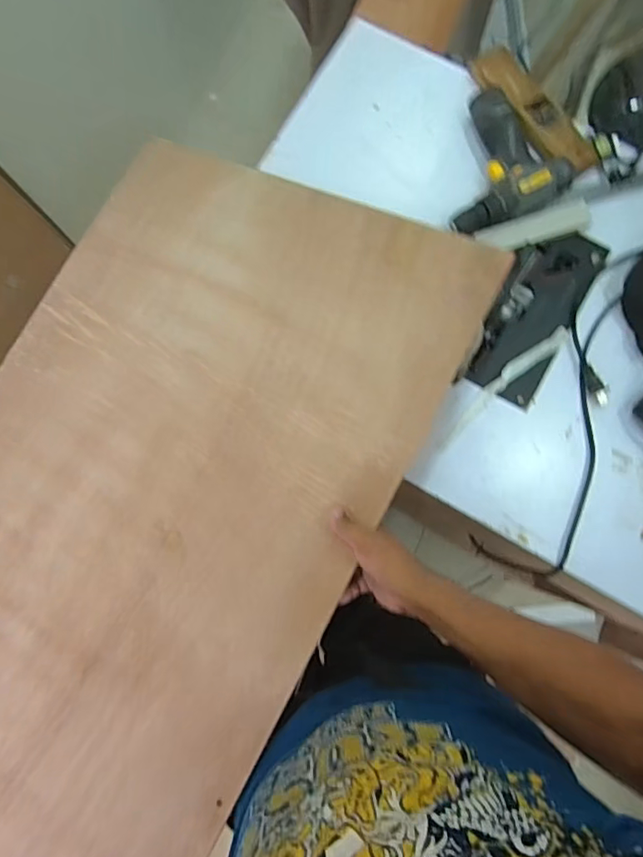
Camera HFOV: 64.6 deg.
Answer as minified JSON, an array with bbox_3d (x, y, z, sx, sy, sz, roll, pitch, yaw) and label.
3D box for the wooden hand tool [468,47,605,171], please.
[{"bbox_3d":[0.312,-0.475,0.755,0.061,0.031,0.246,-32,81,-5],"label":"wooden hand tool"}]

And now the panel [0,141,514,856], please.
[{"bbox_3d":[-0.276,0.141,0.653,0.595,0.021,1.077,26,82,19],"label":"panel"}]

